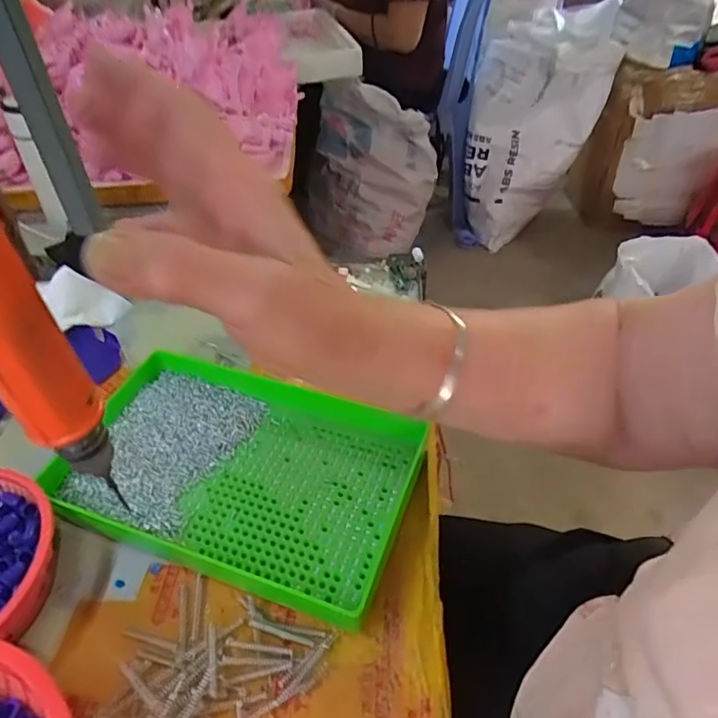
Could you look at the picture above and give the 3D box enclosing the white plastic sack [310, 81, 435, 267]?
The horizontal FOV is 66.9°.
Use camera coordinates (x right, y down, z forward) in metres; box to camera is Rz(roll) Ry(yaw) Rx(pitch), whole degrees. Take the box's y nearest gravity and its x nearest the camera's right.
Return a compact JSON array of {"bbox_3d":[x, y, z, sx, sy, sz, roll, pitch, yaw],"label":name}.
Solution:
[{"bbox_3d":[0.037,-0.512,1.527,0.349,0.488,0.195,1,43,4],"label":"white plastic sack"}]

